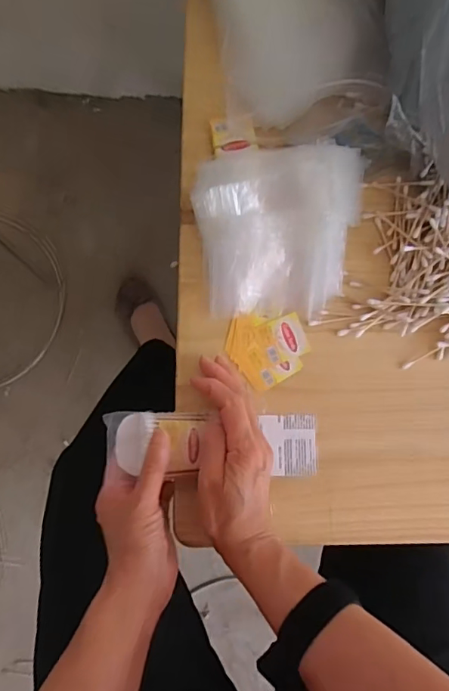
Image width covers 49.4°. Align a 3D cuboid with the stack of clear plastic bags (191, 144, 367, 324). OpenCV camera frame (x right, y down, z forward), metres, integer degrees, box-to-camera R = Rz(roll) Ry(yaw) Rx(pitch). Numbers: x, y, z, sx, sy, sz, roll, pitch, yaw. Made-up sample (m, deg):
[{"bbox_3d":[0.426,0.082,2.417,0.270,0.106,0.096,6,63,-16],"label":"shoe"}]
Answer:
[{"bbox_3d":[0.052,-0.103,0.433,0.151,0.039,0.146,1,82,-4],"label":"stack of clear plastic bags"}]

